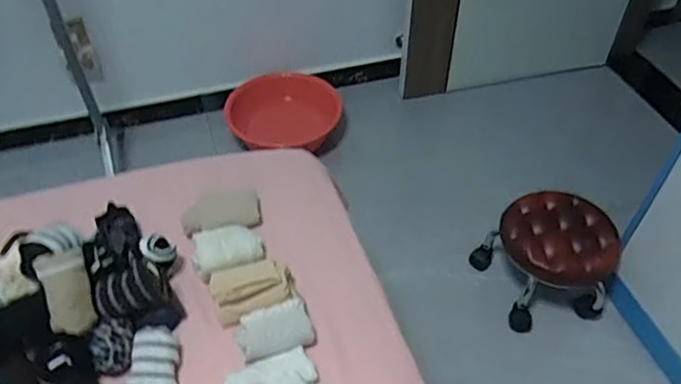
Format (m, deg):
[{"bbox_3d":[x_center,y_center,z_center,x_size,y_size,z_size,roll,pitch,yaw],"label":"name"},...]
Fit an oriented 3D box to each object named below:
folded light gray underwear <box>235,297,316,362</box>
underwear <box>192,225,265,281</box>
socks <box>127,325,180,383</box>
[{"bbox_3d":[-0.086,0.182,0.773,0.096,0.029,0.058,-19,50,-16],"label":"folded light gray underwear"},{"bbox_3d":[-0.166,0.086,0.865,0.104,0.035,0.076,-17,49,-14],"label":"underwear"},{"bbox_3d":[-0.235,0.212,0.741,0.058,0.038,0.088,-3,47,-2],"label":"socks"}]

